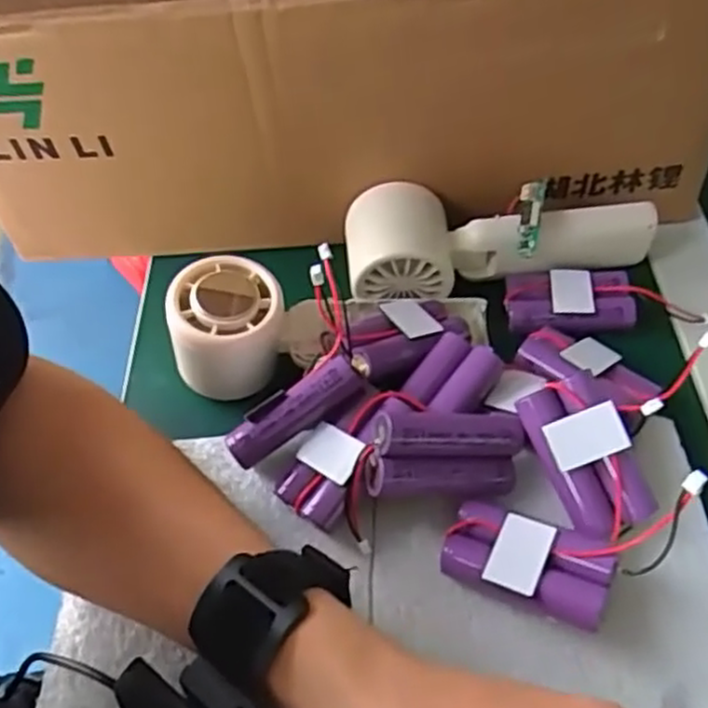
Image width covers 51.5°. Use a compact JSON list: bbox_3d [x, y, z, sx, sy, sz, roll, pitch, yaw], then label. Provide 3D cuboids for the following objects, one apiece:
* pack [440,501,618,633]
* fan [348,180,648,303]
[{"bbox_3d":[0.069,0.086,0.300,0.065,0.024,0.035,17,56,17],"label":"pack"},{"bbox_3d":[0.078,-0.068,0.402,0.167,0.045,0.058,-8,53,-2],"label":"fan"}]

